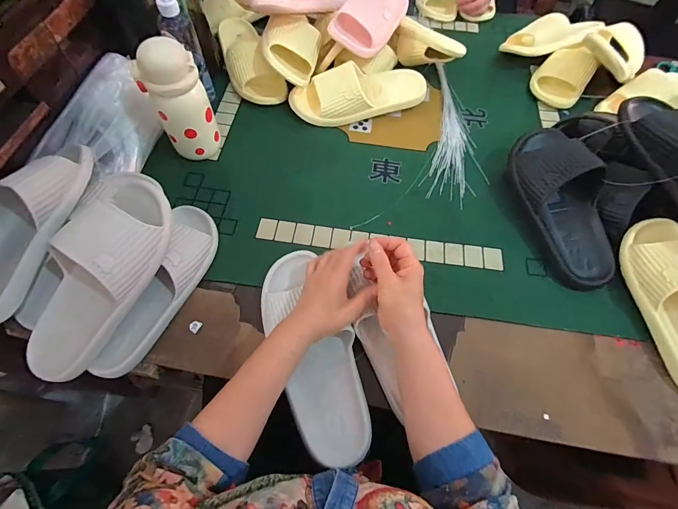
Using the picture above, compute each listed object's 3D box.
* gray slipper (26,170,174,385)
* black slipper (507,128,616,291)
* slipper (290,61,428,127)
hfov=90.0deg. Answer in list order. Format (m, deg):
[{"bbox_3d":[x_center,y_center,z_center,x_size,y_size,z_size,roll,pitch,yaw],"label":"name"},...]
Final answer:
[{"bbox_3d":[-0.299,0.029,0.412,0.087,0.077,0.259,30,92,16],"label":"gray slipper"},{"bbox_3d":[0.349,-0.085,0.523,0.104,0.082,0.275,-9,76,-4],"label":"black slipper"},{"bbox_3d":[0.041,-0.323,0.674,0.270,0.074,0.106,-13,62,-6],"label":"slipper"}]

